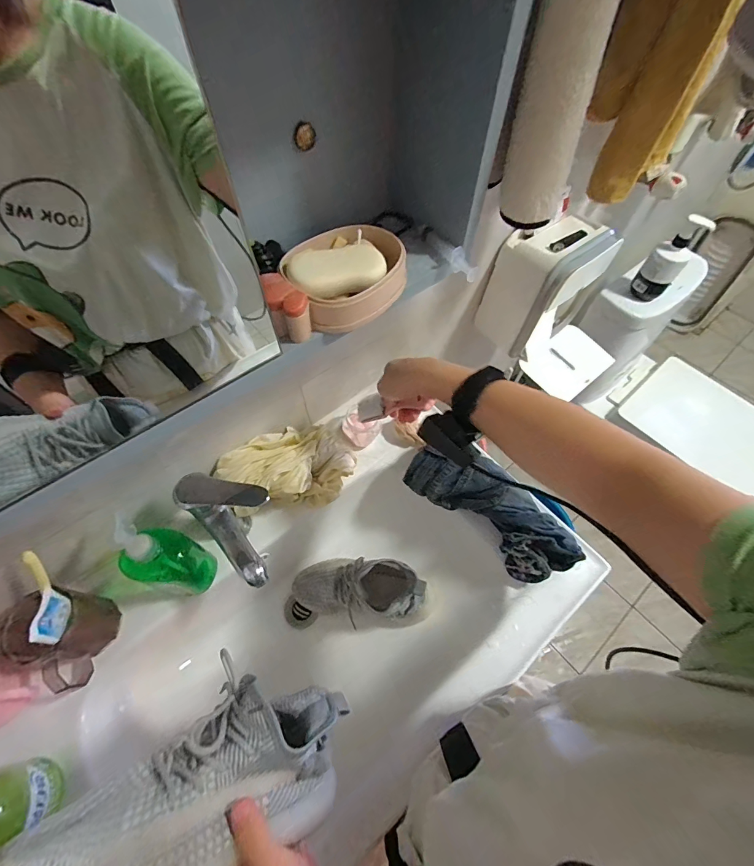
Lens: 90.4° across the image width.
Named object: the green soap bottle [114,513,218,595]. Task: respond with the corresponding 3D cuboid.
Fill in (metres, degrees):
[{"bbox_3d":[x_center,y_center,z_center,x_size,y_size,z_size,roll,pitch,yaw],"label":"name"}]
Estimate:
[{"bbox_3d":[-0.273,0.158,0.476,0.071,0.166,0.063,14,59,9],"label":"green soap bottle"}]

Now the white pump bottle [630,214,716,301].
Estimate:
[{"bbox_3d":[0.664,-0.395,0.856,0.076,0.185,0.070,37,64,21],"label":"white pump bottle"}]

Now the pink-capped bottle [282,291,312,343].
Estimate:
[{"bbox_3d":[-0.066,-0.097,0.316,0.020,0.039,0.017,-11,58,-7],"label":"pink-capped bottle"}]

